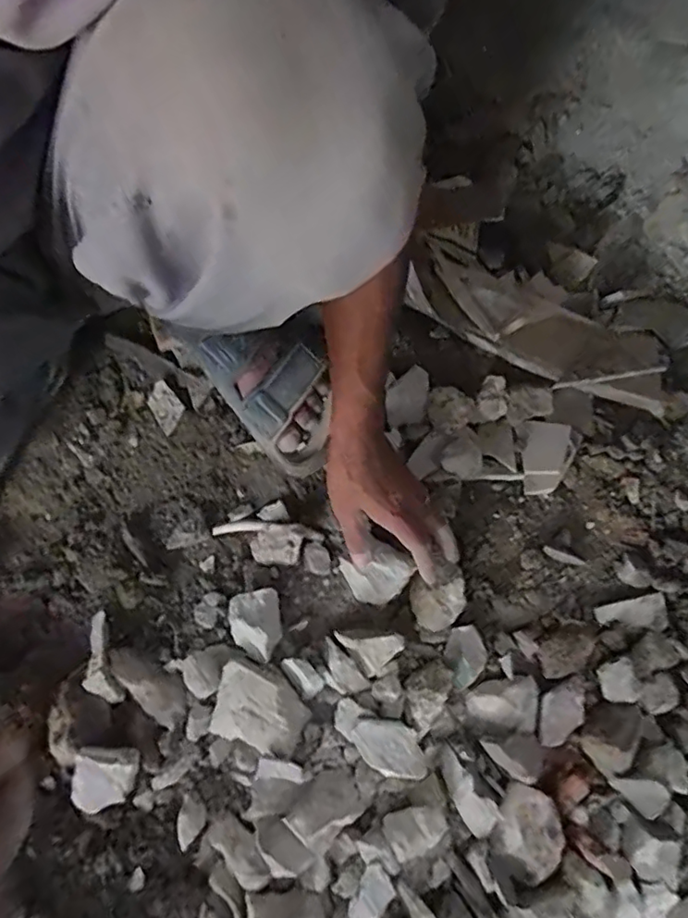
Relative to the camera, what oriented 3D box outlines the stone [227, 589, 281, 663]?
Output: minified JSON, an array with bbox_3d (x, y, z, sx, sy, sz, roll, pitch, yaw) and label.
[{"bbox_3d":[-0.081,0.151,0.529,0.049,0.035,0.063,-5,75,-3],"label":"stone"}]

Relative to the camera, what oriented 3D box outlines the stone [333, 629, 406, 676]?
[{"bbox_3d":[0.026,0.167,0.518,0.048,0.043,0.052,-38,78,-11],"label":"stone"}]

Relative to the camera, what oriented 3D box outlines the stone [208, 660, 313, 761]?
[{"bbox_3d":[-0.073,0.221,0.513,0.081,0.022,0.064,16,74,4],"label":"stone"}]

